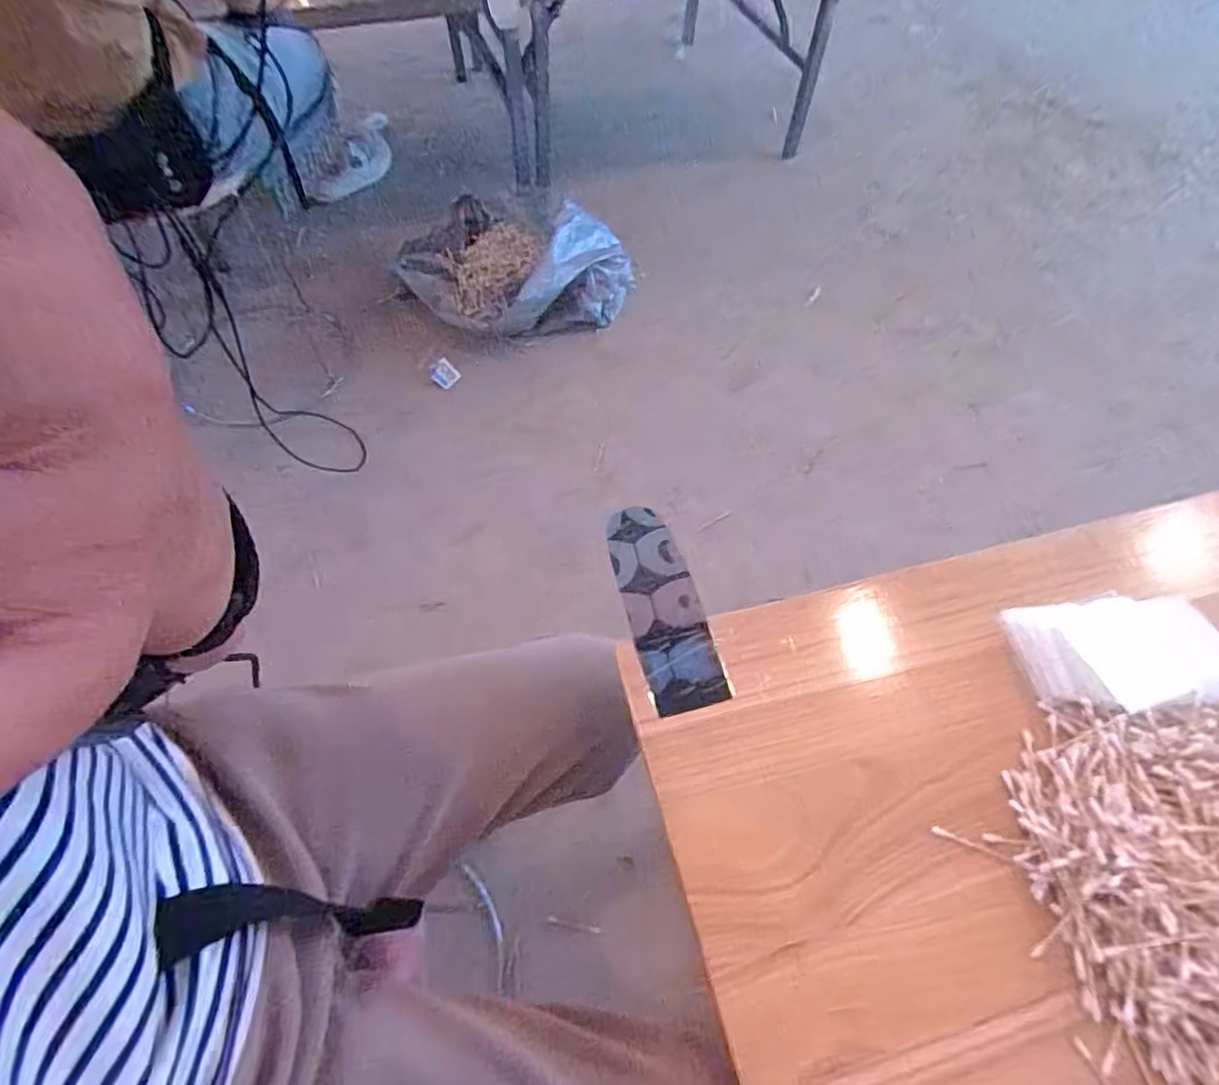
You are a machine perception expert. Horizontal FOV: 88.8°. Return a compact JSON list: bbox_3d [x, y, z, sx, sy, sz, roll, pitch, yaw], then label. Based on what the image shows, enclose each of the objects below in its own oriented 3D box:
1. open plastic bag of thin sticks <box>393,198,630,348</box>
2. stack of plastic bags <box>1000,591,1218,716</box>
[{"bbox_3d":[-0.225,-0.598,1.399,0.517,0.169,0.296,10,61,4],"label":"open plastic bag of thin sticks"},{"bbox_3d":[0.399,0.084,0.482,0.152,0.027,0.091,-7,60,-5],"label":"stack of plastic bags"}]

